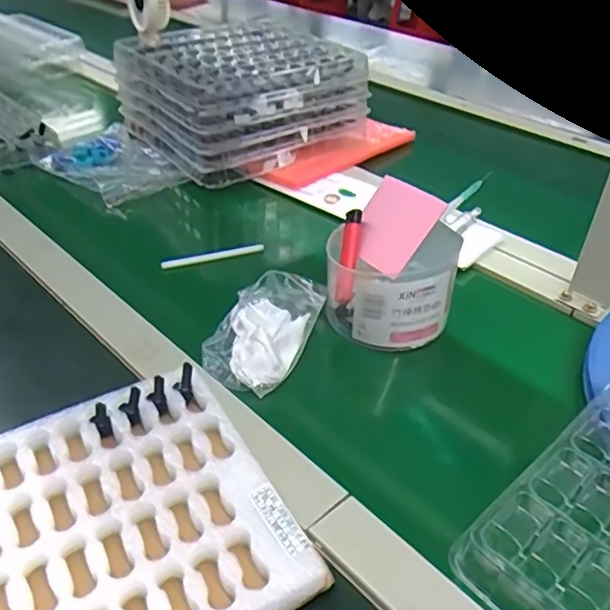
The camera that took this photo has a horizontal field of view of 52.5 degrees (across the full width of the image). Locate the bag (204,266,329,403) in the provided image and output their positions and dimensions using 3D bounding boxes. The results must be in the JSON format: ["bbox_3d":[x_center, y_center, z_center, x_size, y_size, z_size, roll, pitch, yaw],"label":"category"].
[{"bbox_3d":[-0.035,0.019,0.524,0.073,0.034,0.124,13,40,16],"label":"bag"}]

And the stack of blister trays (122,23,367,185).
[{"bbox_3d":[-0.090,-0.287,0.841,0.255,0.106,0.253,-24,44,-31],"label":"stack of blister trays"}]

